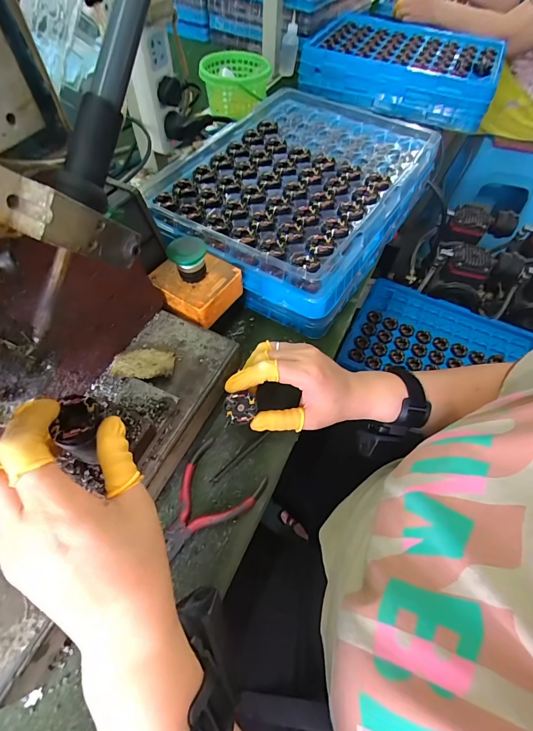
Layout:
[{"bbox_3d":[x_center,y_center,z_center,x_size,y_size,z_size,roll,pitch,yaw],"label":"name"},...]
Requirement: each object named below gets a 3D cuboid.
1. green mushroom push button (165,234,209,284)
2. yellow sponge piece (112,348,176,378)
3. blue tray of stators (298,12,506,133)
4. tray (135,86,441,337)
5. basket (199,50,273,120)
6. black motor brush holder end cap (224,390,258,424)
[{"bbox_3d":[-0.078,-0.107,0.357,0.038,0.035,0.032,-5,62,-2],"label":"green mushroom push button"},{"bbox_3d":[-0.112,-0.004,0.323,0.053,0.014,0.036,-2,59,-3],"label":"yellow sponge piece"},{"bbox_3d":[0.287,-0.647,0.747,0.374,0.065,0.309,21,60,11],"label":"blue tray of stators"},{"bbox_3d":[0.045,-0.253,0.487,0.288,0.061,0.391,29,62,15],"label":"tray"},{"bbox_3d":[-0.057,-0.523,0.646,0.115,0.064,0.139,0,59,-2],"label":"basket"},{"bbox_3d":[-0.023,0.040,0.323,0.028,0.011,0.028,1,75,-4],"label":"black motor brush holder end cap"}]

